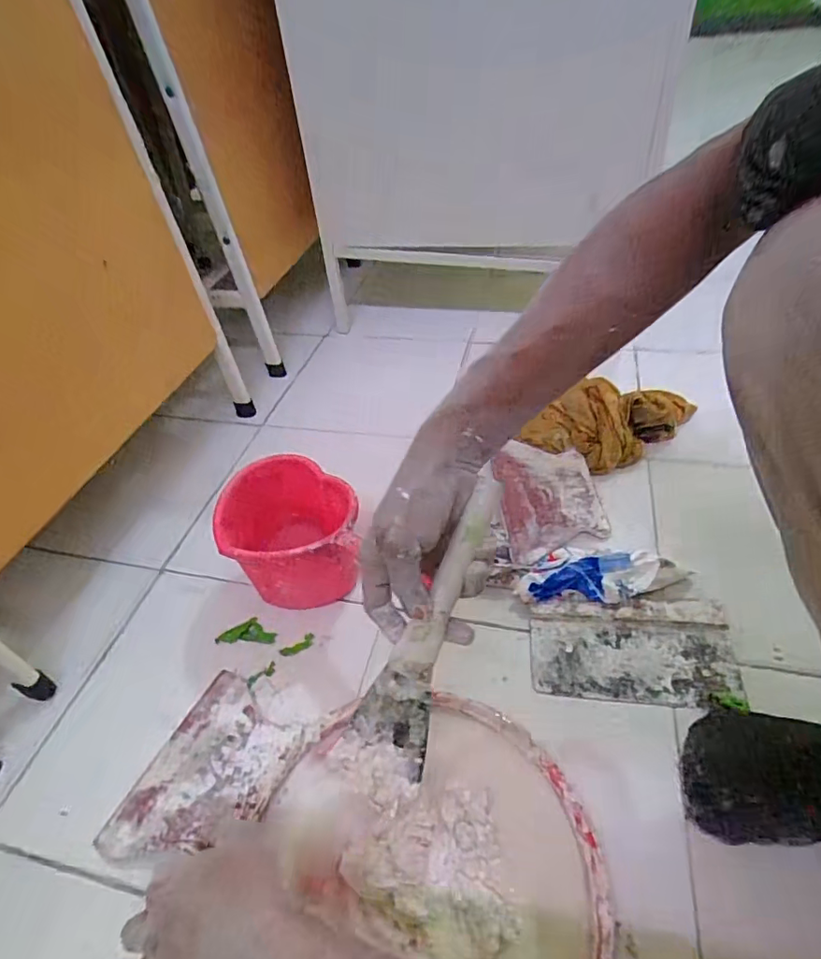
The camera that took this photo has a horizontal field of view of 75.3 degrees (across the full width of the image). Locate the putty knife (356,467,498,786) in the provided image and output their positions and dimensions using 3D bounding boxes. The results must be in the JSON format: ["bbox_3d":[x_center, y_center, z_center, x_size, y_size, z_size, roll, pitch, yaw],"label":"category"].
[{"bbox_3d":[0.019,0.102,0.391,0.050,0.025,0.227,22,94,28],"label":"putty knife"}]

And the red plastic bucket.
[{"bbox_3d":[-0.121,0.069,0.599,0.136,0.128,0.182,-9,45,-4],"label":"red plastic bucket"}]

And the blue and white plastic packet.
[{"bbox_3d":[0.207,0.104,0.581,0.176,0.033,0.060,-4,45,1],"label":"blue and white plastic packet"}]

